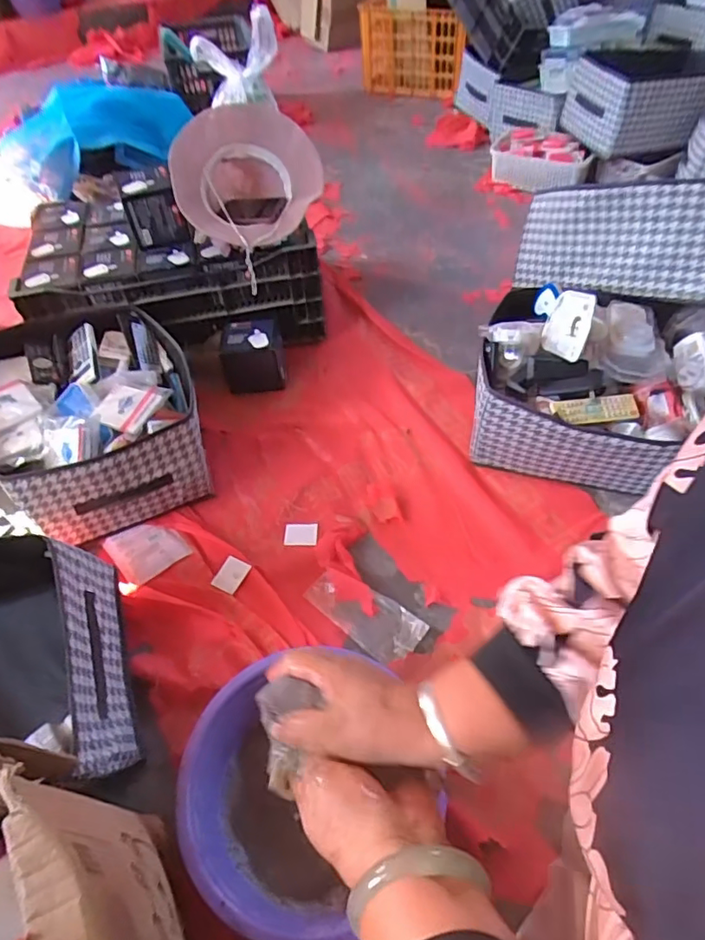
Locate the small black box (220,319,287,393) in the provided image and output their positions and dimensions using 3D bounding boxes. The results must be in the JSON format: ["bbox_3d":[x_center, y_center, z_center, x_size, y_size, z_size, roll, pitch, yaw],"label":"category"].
[{"bbox_3d":[-0.211,-0.244,1.182,0.126,0.106,0.113,-5,50,-1],"label":"small black box"}]

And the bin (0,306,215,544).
[{"bbox_3d":[-0.481,-0.119,1.016,0.358,0.158,0.476,-25,53,-17],"label":"bin"}]

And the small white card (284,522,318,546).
[{"bbox_3d":[-0.089,0.110,0.950,0.056,0.004,0.046,-1,50,3],"label":"small white card"}]

